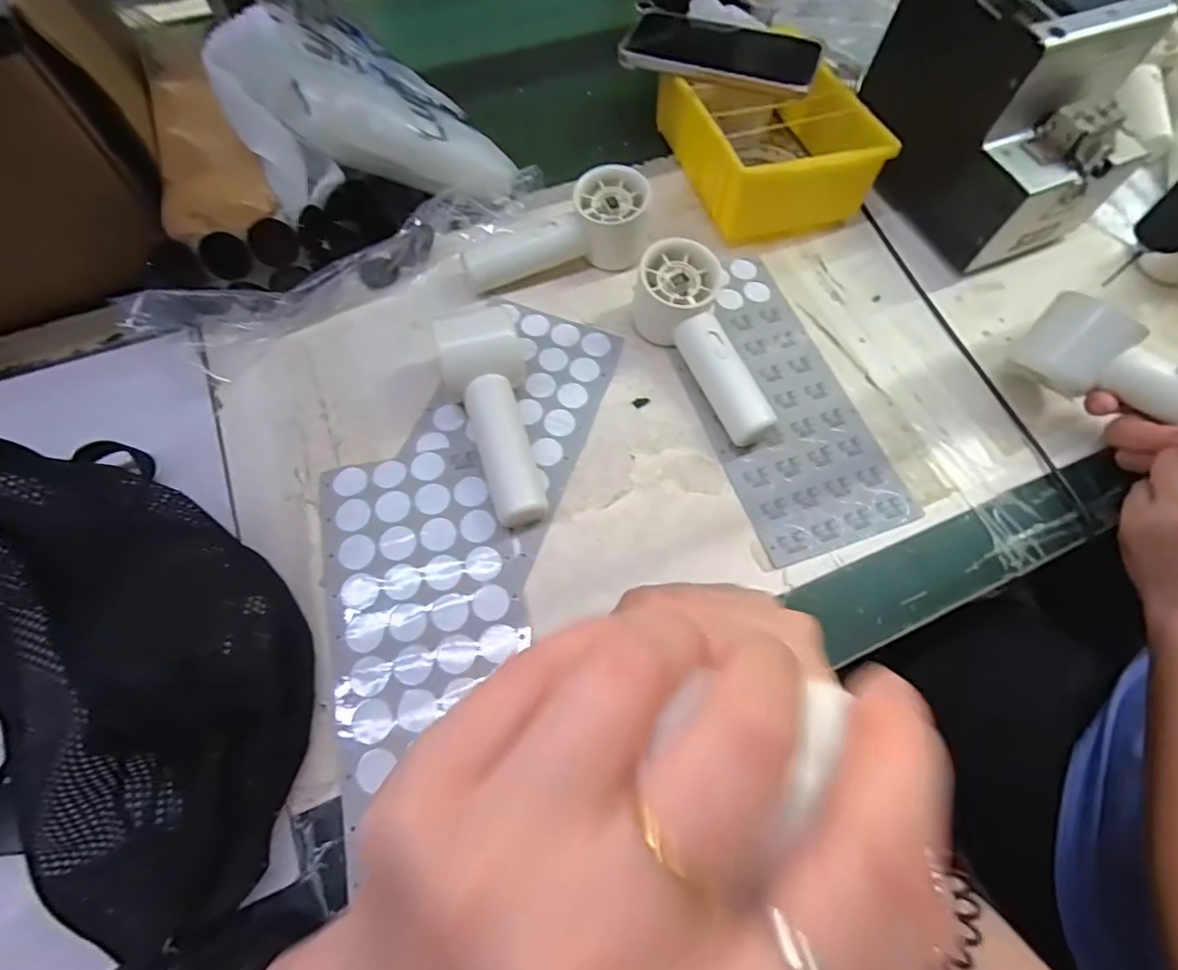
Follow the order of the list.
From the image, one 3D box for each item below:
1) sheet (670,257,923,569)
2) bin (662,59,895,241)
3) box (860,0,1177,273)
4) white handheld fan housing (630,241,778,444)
[{"bbox_3d":[0.131,-0.067,0.411,0.107,0.007,0.241,-18,68,-8],"label":"sheet"},{"bbox_3d":[0.150,-0.297,0.478,0.138,0.068,0.165,-11,67,-7],"label":"bin"},{"bbox_3d":[0.329,-0.293,0.441,0.132,0.146,0.176,-19,68,-10],"label":"box"},{"bbox_3d":[0.086,-0.099,0.394,0.057,0.055,0.146,-28,70,-14],"label":"white handheld fan housing"}]

